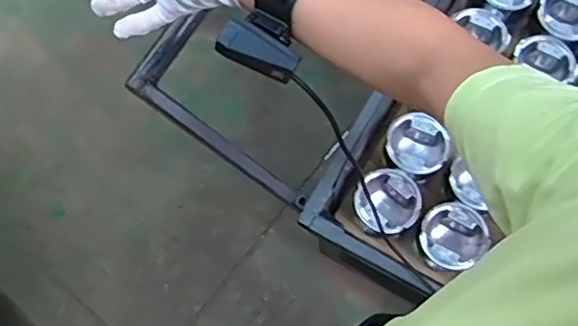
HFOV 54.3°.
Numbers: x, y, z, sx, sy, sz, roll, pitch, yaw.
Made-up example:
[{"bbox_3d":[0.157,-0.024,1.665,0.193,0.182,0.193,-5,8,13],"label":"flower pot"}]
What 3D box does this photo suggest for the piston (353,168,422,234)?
[{"bbox_3d":[0.157,0.065,0.893,0.087,0.105,0.093,0,73,1],"label":"piston"}]

